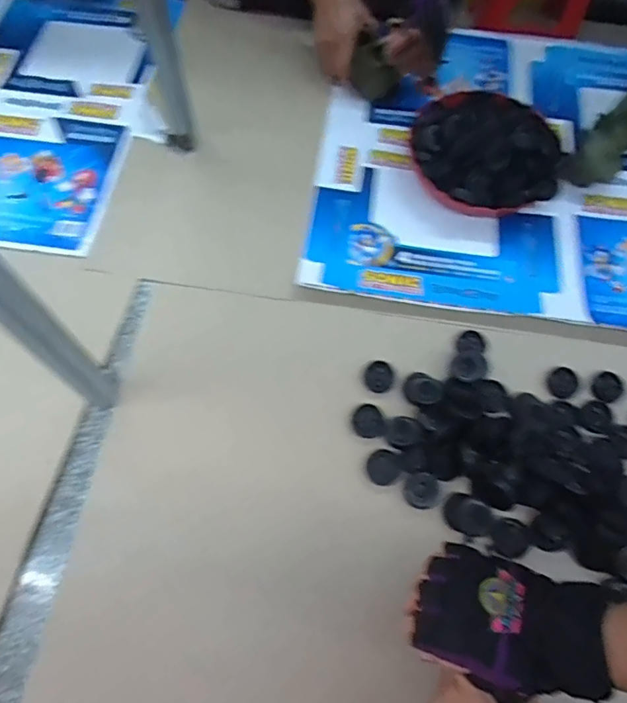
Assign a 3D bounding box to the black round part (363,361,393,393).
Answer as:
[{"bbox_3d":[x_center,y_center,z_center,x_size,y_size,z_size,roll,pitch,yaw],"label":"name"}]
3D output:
[{"bbox_3d":[0.086,0.034,0.668,0.038,0.009,0.041,0,65,-1],"label":"black round part"}]

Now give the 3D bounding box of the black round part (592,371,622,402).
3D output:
[{"bbox_3d":[0.386,0.046,0.666,0.036,0.012,0.038,0,65,-1],"label":"black round part"}]

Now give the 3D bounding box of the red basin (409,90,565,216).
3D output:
[{"bbox_3d":[0.266,-0.314,0.758,0.220,0.095,0.223,0,65,-1],"label":"red basin"}]

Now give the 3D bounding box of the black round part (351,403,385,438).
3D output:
[{"bbox_3d":[0.069,0.089,0.641,0.037,0.012,0.042,-25,68,-12],"label":"black round part"}]

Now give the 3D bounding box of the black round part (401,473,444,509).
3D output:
[{"bbox_3d":[0.131,0.166,0.602,0.046,0.018,0.038,12,65,4],"label":"black round part"}]

